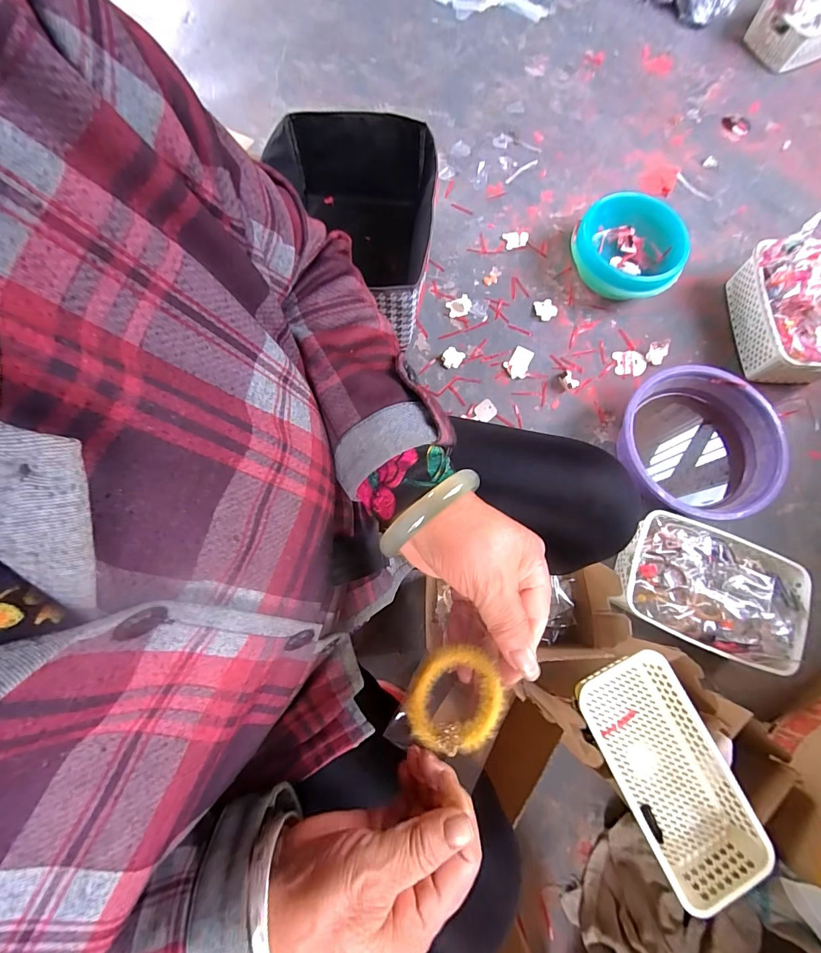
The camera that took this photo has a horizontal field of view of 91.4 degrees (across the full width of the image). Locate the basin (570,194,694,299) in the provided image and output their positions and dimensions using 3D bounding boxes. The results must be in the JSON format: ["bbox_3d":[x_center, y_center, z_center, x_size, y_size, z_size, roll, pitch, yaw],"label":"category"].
[{"bbox_3d":[0.474,-0.493,0.883,0.232,0.109,0.189,38,78,7],"label":"basin"}]

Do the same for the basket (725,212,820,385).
[{"bbox_3d":[0.810,-0.351,0.847,0.180,0.153,0.306,-4,76,-3],"label":"basket"}]

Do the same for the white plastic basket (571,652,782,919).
[{"bbox_3d":[0.327,0.371,0.514,0.130,0.048,0.258,-23,78,-7],"label":"white plastic basket"}]

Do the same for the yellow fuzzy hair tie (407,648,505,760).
[{"bbox_3d":[0.027,0.132,0.238,0.054,0.014,0.053,-4,65,26],"label":"yellow fuzzy hair tie"}]

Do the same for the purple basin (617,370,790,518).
[{"bbox_3d":[0.547,-0.056,0.786,0.285,0.114,0.285,0,76,-2],"label":"purple basin"}]

